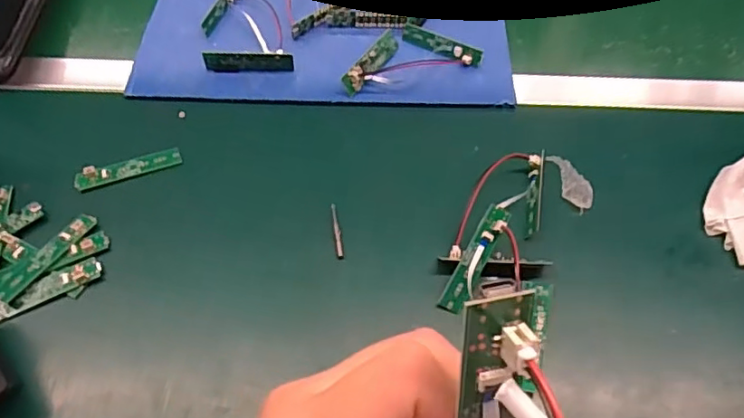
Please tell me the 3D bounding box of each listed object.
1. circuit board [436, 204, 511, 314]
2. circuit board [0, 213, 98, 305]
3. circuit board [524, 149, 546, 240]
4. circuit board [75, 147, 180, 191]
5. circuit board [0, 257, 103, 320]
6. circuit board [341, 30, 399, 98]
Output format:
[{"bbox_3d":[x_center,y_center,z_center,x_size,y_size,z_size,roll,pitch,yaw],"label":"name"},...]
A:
[{"bbox_3d":[0.076,0.037,0.413,0.016,0.012,0.085,28,85,15],"label":"circuit board"},{"bbox_3d":[-0.242,0.034,0.417,0.019,0.009,0.084,30,61,16],"label":"circuit board"},{"bbox_3d":[0.135,-0.014,0.464,0.014,0.013,0.080,11,58,5],"label":"circuit board"},{"bbox_3d":[-0.203,-0.035,0.469,0.084,0.010,0.017,-18,60,-14],"label":"circuit board"},{"bbox_3d":[-0.238,0.059,0.407,0.080,0.009,0.020,-28,63,-19],"label":"circuit board"},{"bbox_3d":[0.000,-0.141,0.535,0.013,0.022,0.081,4,47,46],"label":"circuit board"}]

